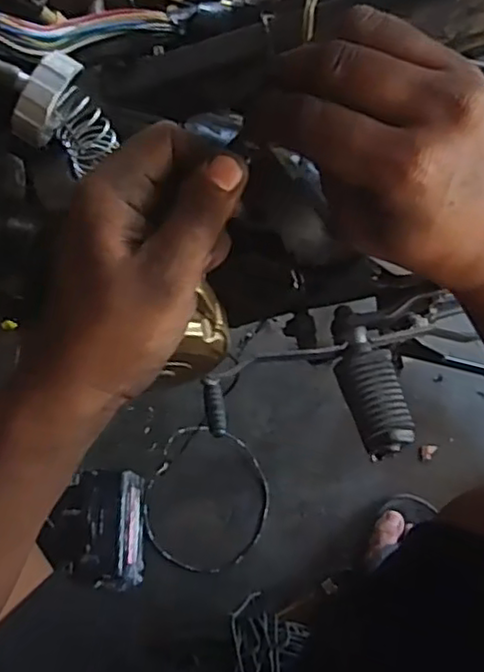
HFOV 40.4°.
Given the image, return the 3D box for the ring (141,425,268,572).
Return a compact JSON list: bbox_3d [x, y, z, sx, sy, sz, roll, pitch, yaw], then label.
[{"bbox_3d":[-0.040,0.193,0.775,0.145,0.011,0.162,20,74,8],"label":"ring"}]

